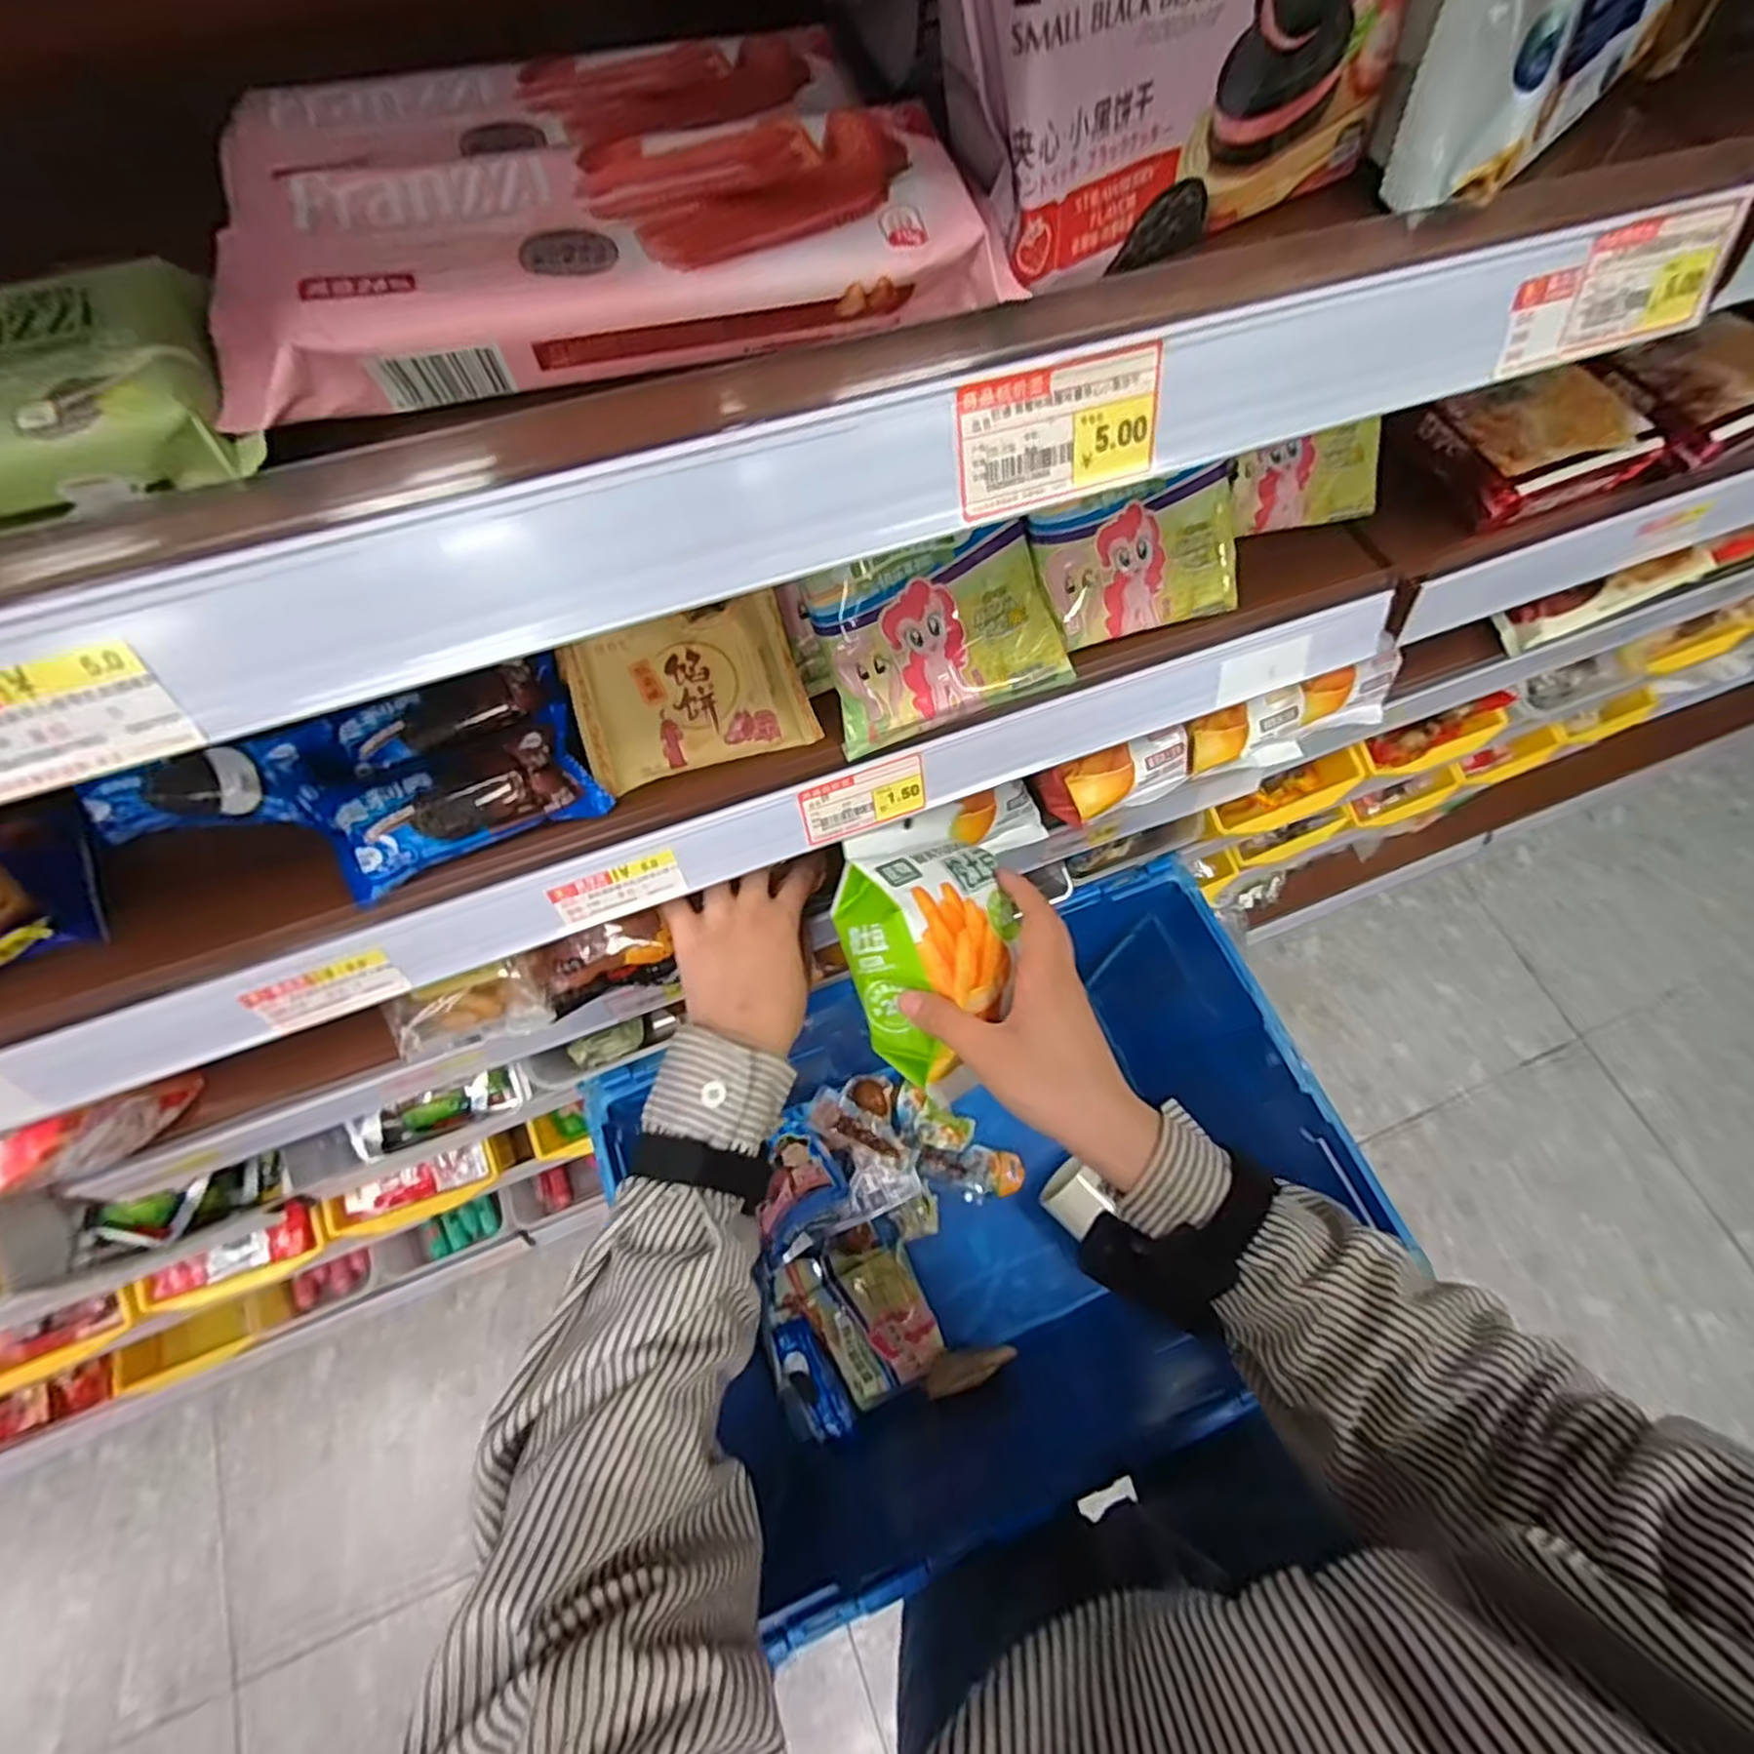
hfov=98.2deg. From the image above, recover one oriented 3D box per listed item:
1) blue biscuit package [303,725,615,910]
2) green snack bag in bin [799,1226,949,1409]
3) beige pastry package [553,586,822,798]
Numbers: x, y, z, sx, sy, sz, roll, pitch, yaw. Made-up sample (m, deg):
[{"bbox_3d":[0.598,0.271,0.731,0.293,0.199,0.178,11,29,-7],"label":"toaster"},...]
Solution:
[{"bbox_3d":[-0.195,-0.037,0.357,0.118,0.036,0.052,-19,69,-9],"label":"blue biscuit package"},{"bbox_3d":[-0.005,0.446,0.792,0.106,0.039,0.149,-25,70,-12],"label":"green snack bag in bin"},{"bbox_3d":[-0.093,-0.093,0.382,0.113,0.075,0.018,-16,27,-8],"label":"beige pastry package"}]

